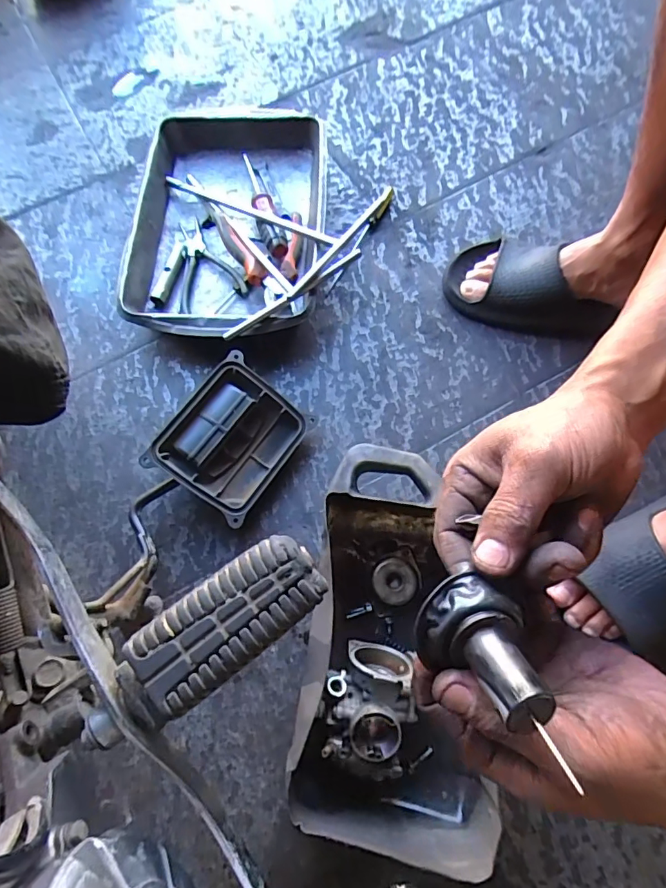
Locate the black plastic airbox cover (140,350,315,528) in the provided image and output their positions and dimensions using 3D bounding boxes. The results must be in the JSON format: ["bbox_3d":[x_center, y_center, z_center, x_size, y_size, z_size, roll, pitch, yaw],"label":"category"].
[{"bbox_3d":[-0.115,-0.005,0.551,0.125,0.041,0.150,34,74,-4],"label":"black plastic airbox cover"}]

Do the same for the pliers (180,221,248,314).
[{"bbox_3d":[-0.172,-0.249,0.647,0.089,0.016,0.140,-15,72,-3],"label":"pliers"}]

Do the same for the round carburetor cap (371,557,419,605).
[{"bbox_3d":[0.065,0.143,0.504,0.045,0.012,0.047,-10,71,-1],"label":"round carburetor cap"}]

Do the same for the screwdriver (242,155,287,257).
[{"bbox_3d":[-0.100,-0.338,0.667,0.030,0.038,0.202,-17,72,-3],"label":"screwdriver"}]

